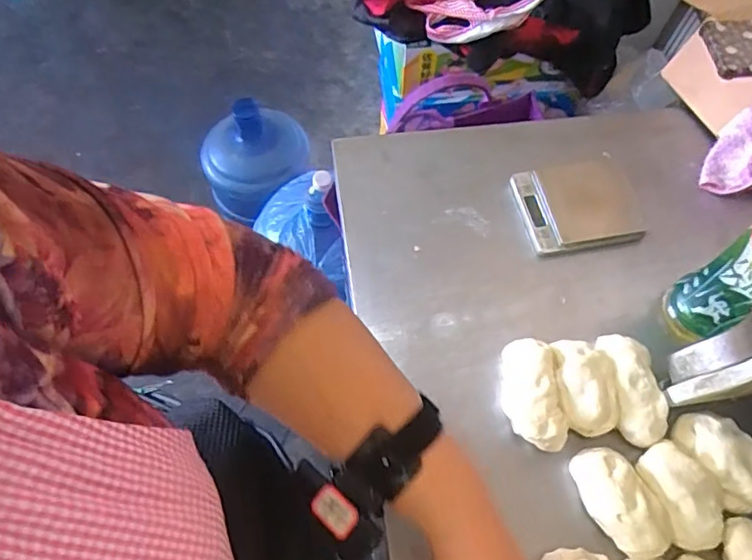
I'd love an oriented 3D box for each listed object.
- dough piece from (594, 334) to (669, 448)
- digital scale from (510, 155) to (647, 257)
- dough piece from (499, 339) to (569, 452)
[{"bbox_3d":[0.239,0.103,0.522,0.043,0.045,0.104,-2,65,-3],"label":"dough piece"},{"bbox_3d":[0.232,-0.085,0.618,0.139,0.015,0.106,-13,66,-8],"label":"digital scale"},{"bbox_3d":[0.142,0.106,0.509,0.050,0.043,0.101,-7,65,-6],"label":"dough piece"}]

